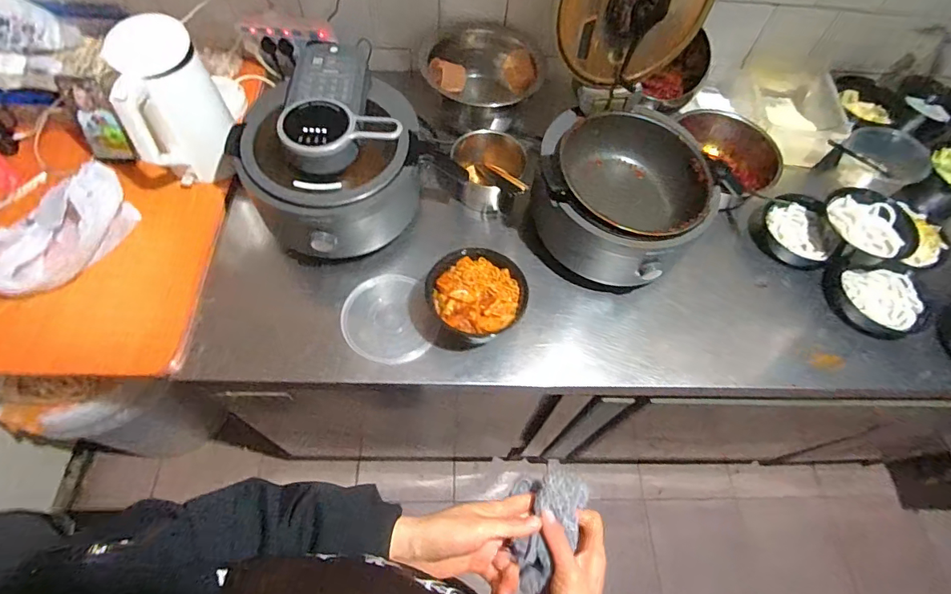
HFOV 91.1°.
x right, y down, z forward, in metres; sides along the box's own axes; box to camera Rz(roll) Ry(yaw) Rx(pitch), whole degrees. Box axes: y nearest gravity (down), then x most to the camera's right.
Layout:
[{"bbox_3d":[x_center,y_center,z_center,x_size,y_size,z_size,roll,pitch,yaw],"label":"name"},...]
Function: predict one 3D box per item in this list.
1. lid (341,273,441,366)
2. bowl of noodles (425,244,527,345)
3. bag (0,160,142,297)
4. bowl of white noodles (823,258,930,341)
[{"bbox_3d":[-0.158,0.040,0.844,0.153,0.009,0.169,-22,75,-9],"label":"lid"},{"bbox_3d":[0.002,0.005,0.825,0.165,0.092,0.160,2,60,-3],"label":"bowl of noodles"},{"bbox_3d":[-0.698,-0.116,0.792,0.125,0.138,0.243,39,77,17],"label":"bag"},{"bbox_3d":[0.785,0.002,0.919,0.157,0.058,0.184,-22,64,-16],"label":"bowl of white noodles"}]

